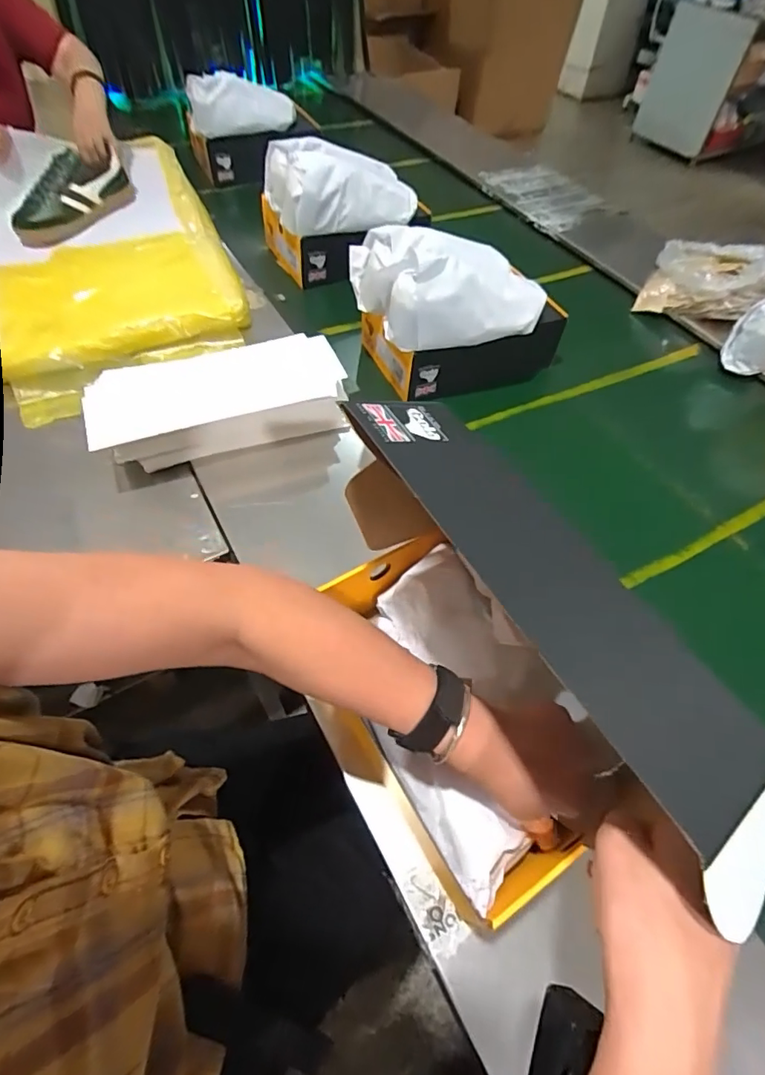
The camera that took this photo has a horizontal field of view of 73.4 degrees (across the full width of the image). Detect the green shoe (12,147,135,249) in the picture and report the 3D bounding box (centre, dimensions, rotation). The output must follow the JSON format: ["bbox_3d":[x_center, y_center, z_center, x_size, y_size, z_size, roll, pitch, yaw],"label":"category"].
[{"bbox_3d":[-0.650,-0.713,1.063,0.099,0.105,0.267,35,73,20],"label":"green shoe"}]

